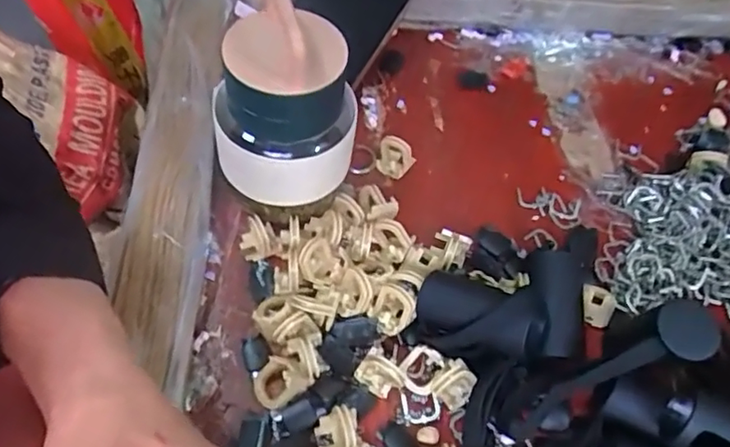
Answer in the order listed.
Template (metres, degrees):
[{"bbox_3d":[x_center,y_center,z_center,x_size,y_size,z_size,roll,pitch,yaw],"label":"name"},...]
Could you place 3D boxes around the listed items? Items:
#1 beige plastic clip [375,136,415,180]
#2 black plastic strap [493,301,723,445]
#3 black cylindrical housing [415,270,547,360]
[{"bbox_3d":[0.020,-0.043,0.374,0.023,0.021,0.017,21,57,8],"label":"beige plastic clip"},{"bbox_3d":[0.114,0.074,0.278,0.115,0.019,0.024,-36,57,19],"label":"black plastic strap"},{"bbox_3d":[0.058,0.049,0.297,0.063,0.029,0.030,17,55,31],"label":"black cylindrical housing"}]

